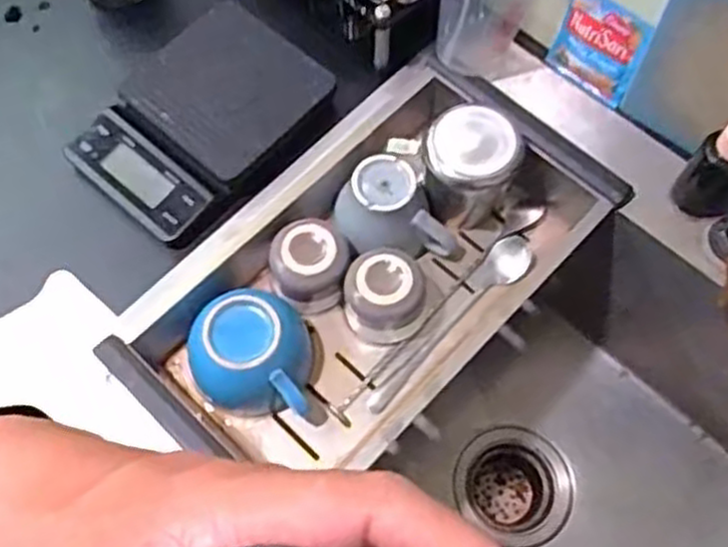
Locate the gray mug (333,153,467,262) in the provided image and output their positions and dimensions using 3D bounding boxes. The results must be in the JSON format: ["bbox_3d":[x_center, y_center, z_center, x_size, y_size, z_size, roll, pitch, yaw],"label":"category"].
[{"bbox_3d":[0.028,-0.040,0.605,0.094,0.065,0.067,37,70,13],"label":"gray mug"}]

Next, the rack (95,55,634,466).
[{"bbox_3d":[0.006,-0.002,0.593,0.210,0.089,0.368,42,72,15],"label":"rack"}]

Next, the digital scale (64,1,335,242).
[{"bbox_3d":[-0.135,-0.129,0.628,0.137,0.034,0.189,39,71,14],"label":"digital scale"}]

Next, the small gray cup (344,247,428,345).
[{"bbox_3d":[0.017,0.019,0.588,0.063,0.069,0.052,10,66,3],"label":"small gray cup"}]

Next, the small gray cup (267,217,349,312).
[{"bbox_3d":[-0.043,-0.008,0.597,0.065,0.055,0.058,-14,67,-8],"label":"small gray cup"}]

